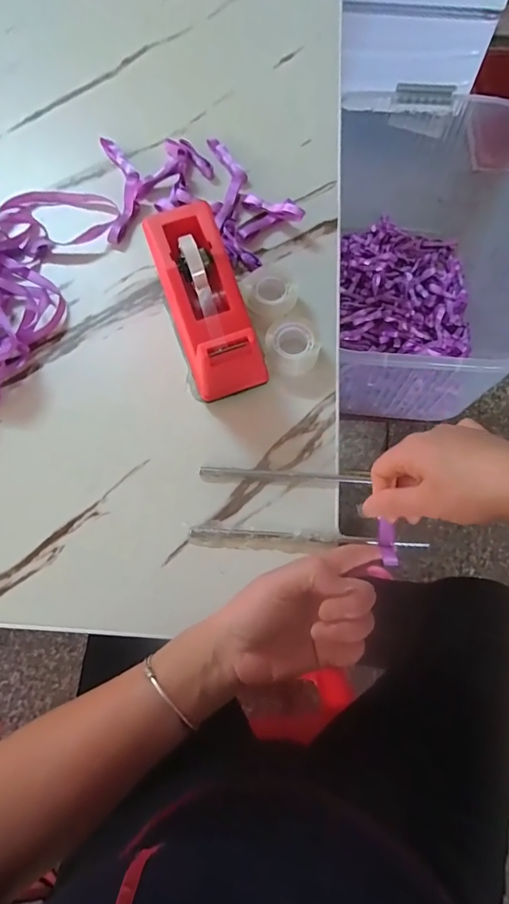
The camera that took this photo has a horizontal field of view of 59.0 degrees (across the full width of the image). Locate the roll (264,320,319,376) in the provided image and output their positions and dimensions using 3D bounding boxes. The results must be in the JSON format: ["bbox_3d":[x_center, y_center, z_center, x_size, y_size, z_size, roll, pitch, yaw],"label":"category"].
[{"bbox_3d":[0.032,-0.089,0.392,0.041,0.022,0.047,-23,72,-5],"label":"roll"}]

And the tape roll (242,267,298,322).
[{"bbox_3d":[0.016,-0.142,0.406,0.045,0.022,0.039,-31,73,-8],"label":"tape roll"}]

